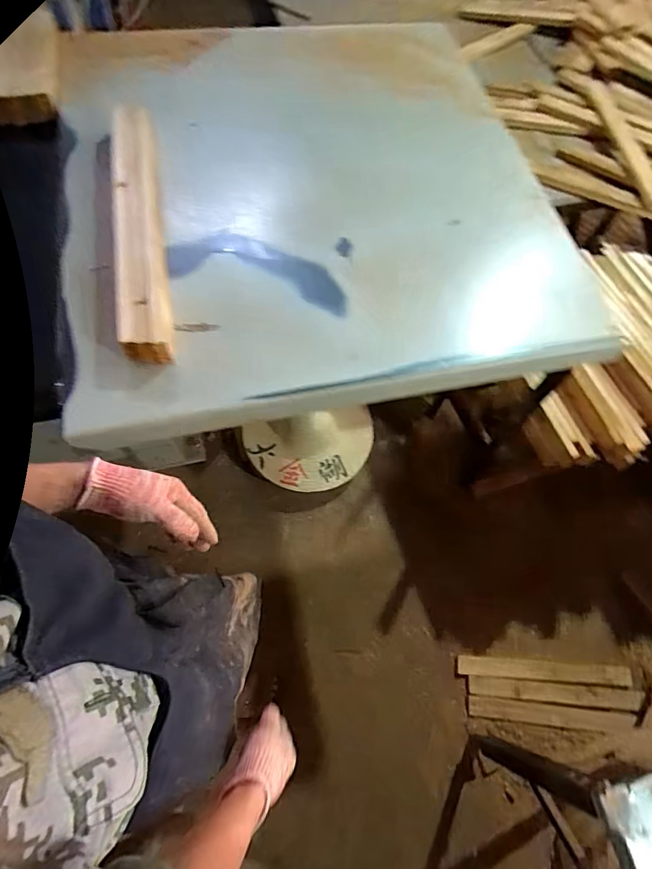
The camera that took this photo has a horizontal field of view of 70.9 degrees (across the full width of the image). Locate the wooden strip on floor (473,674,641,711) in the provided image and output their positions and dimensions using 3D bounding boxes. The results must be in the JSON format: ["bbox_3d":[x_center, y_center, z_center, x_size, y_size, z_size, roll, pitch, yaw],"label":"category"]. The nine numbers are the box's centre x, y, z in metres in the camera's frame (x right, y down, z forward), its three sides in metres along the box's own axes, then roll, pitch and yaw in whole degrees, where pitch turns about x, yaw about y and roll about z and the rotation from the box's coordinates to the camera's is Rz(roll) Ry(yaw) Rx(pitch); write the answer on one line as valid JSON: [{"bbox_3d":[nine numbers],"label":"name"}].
[{"bbox_3d":[0.657,0.744,1.316,0.492,0.026,0.054,6,66,-1],"label":"wooden strip on floor"}]

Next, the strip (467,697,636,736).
[{"bbox_3d":[0.629,0.788,1.283,0.454,0.025,0.050,7,66,0],"label":"strip"}]

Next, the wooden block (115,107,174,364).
[{"bbox_3d":[-0.290,-0.323,0.707,0.065,0.068,0.483,-10,67,-7],"label":"wooden block"}]

